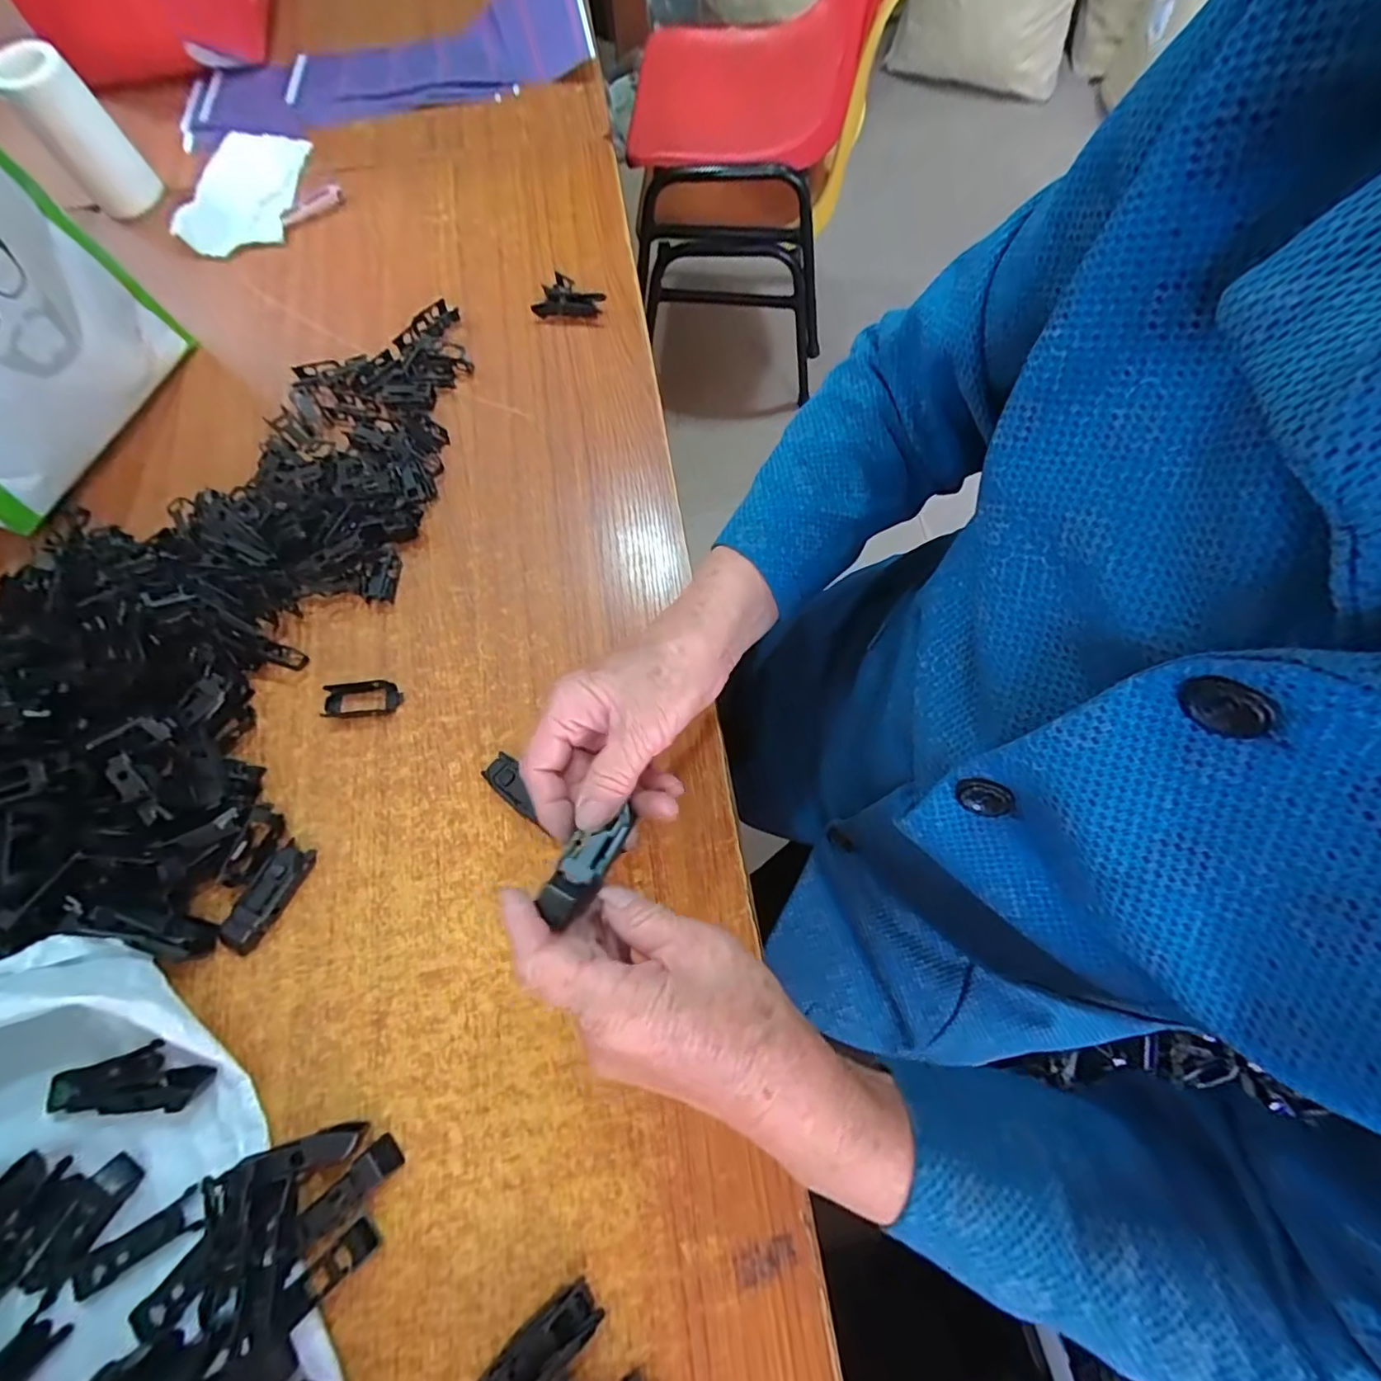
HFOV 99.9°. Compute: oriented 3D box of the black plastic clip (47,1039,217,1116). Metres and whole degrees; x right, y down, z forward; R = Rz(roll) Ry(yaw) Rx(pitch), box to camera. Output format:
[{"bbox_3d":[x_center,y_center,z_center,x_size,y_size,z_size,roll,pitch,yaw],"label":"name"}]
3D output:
[{"bbox_3d":[-0.307,0.211,0.318,0.081,0.018,0.031,-2,70,-1],"label":"black plastic clip"}]

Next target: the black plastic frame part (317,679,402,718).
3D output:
[{"bbox_3d":[-0.226,0.006,0.398,0.054,0.012,0.023,-6,70,-3],"label":"black plastic frame part"}]

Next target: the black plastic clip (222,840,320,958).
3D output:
[{"bbox_3d":[-0.260,0.126,0.354,0.025,0.013,0.065,24,72,8],"label":"black plastic clip"}]

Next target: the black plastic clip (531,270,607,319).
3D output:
[{"bbox_3d":[-0.106,-0.346,0.514,0.060,0.019,0.037,-1,71,1],"label":"black plastic clip"}]

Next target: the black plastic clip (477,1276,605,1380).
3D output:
[{"bbox_3d":[-0.074,0.321,0.283,0.064,0.014,0.021,-37,75,-13],"label":"black plastic clip"}]

